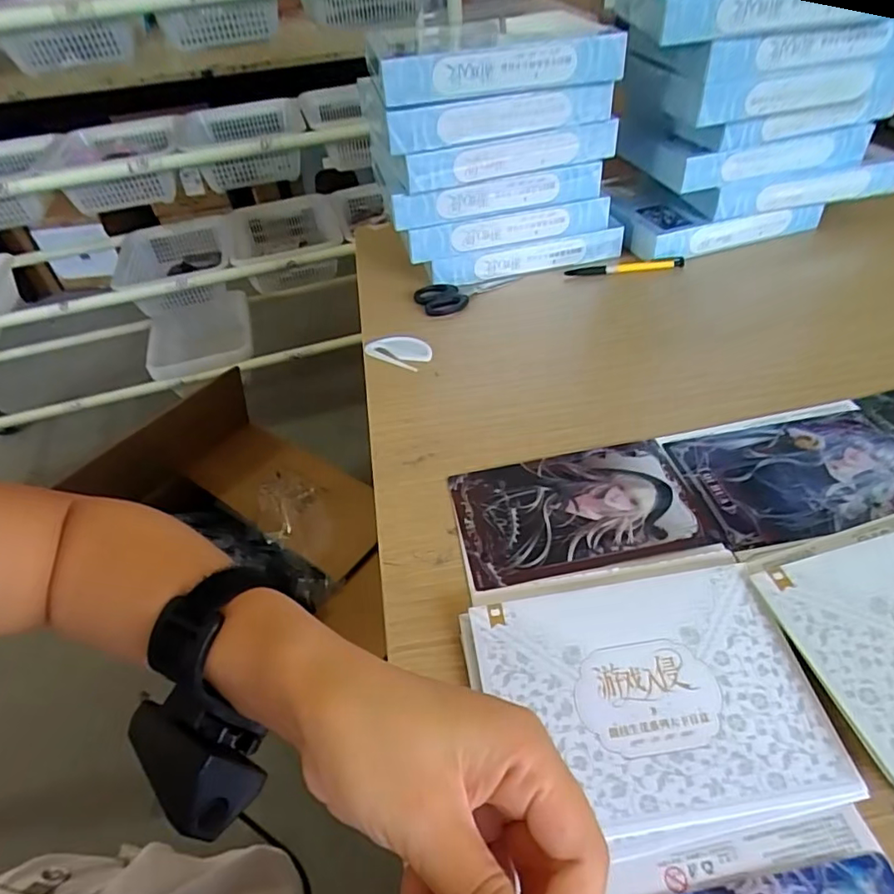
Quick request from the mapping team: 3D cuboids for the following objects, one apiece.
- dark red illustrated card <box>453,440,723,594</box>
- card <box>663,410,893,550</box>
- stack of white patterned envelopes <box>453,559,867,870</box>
[{"bbox_3d":[0.093,0.046,0.413,0.168,0.005,0.110,-9,43,-5],"label":"dark red illustrated card"},{"bbox_3d":[0.268,0.018,0.421,0.169,0.004,0.110,-8,43,-3],"label":"card"},{"bbox_3d":[0.108,0.136,0.308,0.178,0.016,0.131,-9,43,-4],"label":"stack of white patterned envelopes"}]

